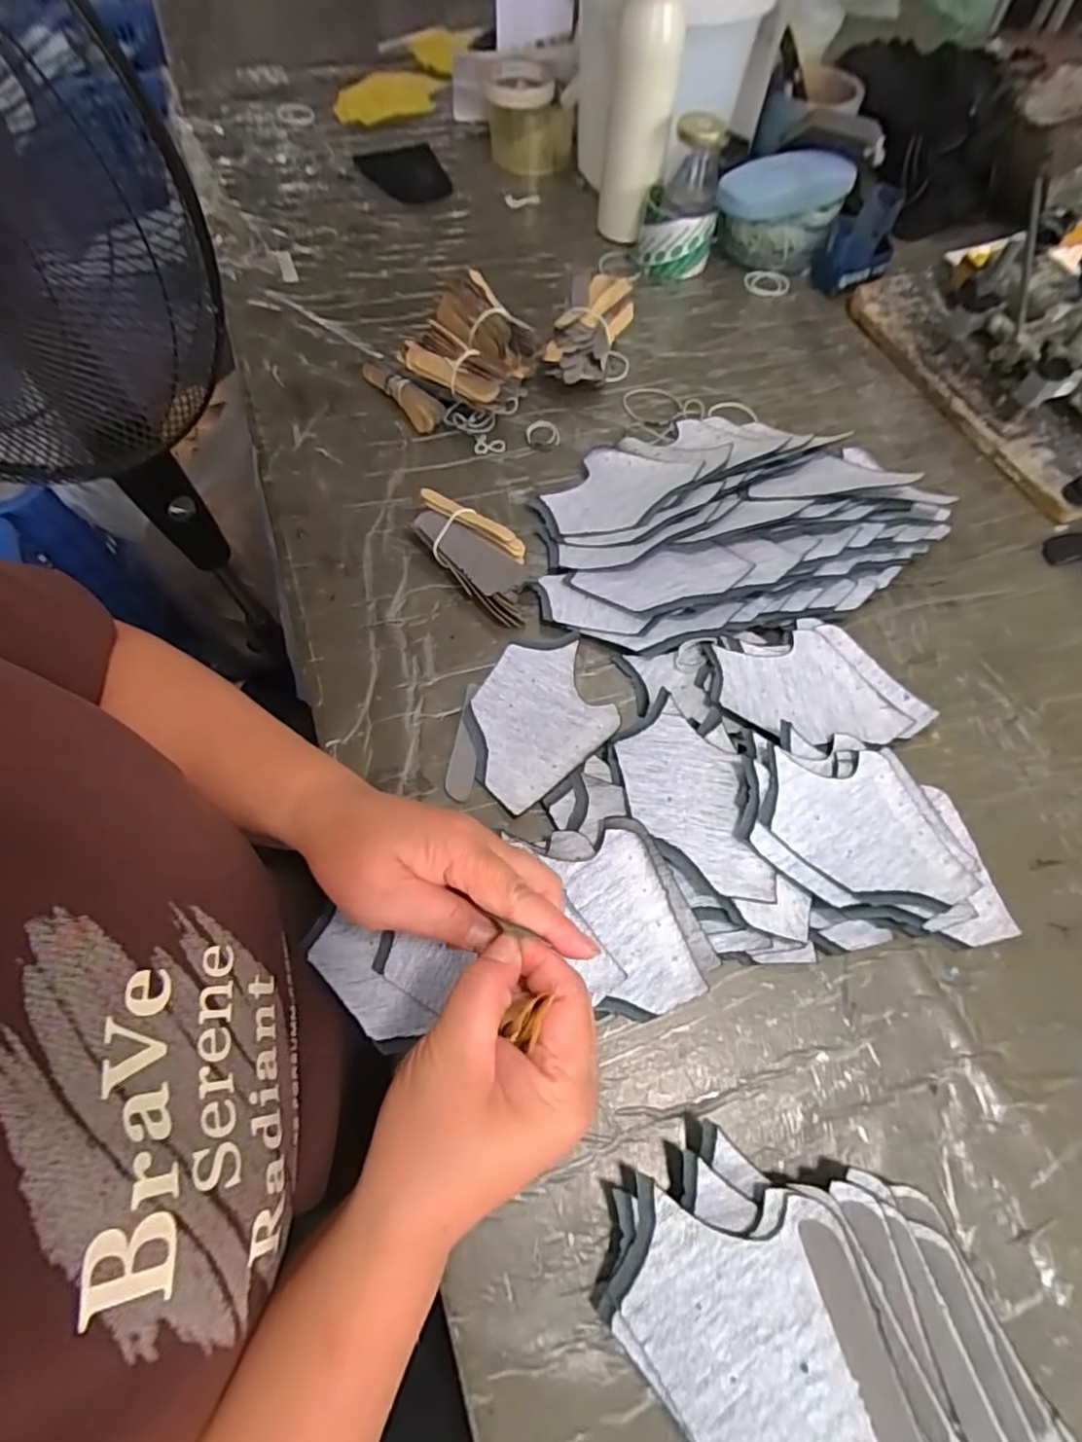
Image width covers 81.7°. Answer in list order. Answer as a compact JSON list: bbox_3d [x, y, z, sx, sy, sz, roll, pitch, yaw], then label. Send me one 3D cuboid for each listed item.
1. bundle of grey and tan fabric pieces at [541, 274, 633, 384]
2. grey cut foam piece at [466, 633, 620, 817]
[{"bbox_3d":[0.051,-0.385,0.622,0.071,0.052,0.133,16,66,7],"label":"bundle of grey and tan fabric pieces"},{"bbox_3d":[-0.006,-0.004,0.448,0.120,0.012,0.102,-41,72,-18],"label":"grey cut foam piece"}]

